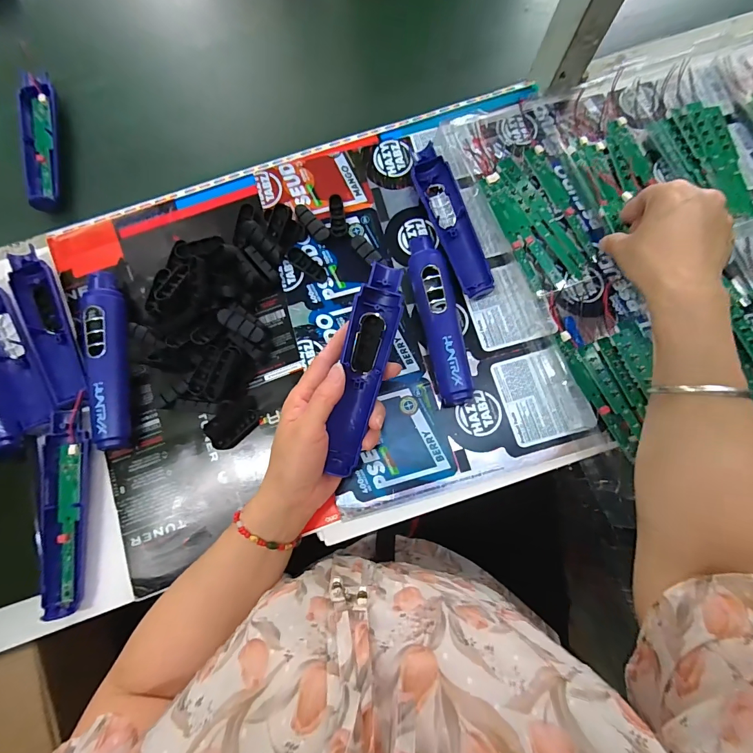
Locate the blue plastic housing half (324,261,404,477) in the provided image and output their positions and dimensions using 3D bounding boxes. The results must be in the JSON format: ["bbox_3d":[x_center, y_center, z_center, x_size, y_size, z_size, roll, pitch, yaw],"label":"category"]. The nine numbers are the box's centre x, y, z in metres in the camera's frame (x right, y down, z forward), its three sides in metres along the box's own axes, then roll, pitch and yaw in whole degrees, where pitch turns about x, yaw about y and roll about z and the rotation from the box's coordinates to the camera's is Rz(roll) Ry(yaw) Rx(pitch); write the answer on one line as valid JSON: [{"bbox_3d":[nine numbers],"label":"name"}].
[{"bbox_3d":[-0.010,-0.005,0.314,0.037,0.017,0.169,13,91,3],"label":"blue plastic housing half"}]

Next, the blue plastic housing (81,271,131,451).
[{"bbox_3d":[-0.256,-0.021,0.361,0.032,0.022,0.175,-16,78,-3],"label":"blue plastic housing"}]

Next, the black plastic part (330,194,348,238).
[{"bbox_3d":[-0.040,-0.167,0.398,0.016,0.010,0.044,-4,78,-1],"label":"black plastic part"}]

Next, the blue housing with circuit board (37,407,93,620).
[{"bbox_3d":[-0.280,0.118,0.344,0.042,0.017,0.173,-7,78,-2],"label":"blue housing with circuit board"}]

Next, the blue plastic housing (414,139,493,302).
[{"bbox_3d":[0.076,-0.158,0.391,0.036,0.019,0.169,-19,79,-4],"label":"blue plastic housing"}]

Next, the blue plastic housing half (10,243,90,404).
[{"bbox_3d":[-0.321,-0.046,0.375,0.039,0.020,0.164,-24,79,-5],"label":"blue plastic housing half"}]

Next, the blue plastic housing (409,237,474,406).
[{"bbox_3d":[0.061,-0.062,0.369,0.035,0.028,0.176,-11,78,-2],"label":"blue plastic housing"}]

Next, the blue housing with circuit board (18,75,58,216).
[{"bbox_3d":[-0.377,-0.260,0.430,0.032,0.026,0.169,-9,78,-2],"label":"blue housing with circuit board"}]

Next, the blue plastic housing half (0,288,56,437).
[{"bbox_3d":[-0.353,-0.020,0.370,0.044,0.020,0.164,-30,80,-6],"label":"blue plastic housing half"}]

